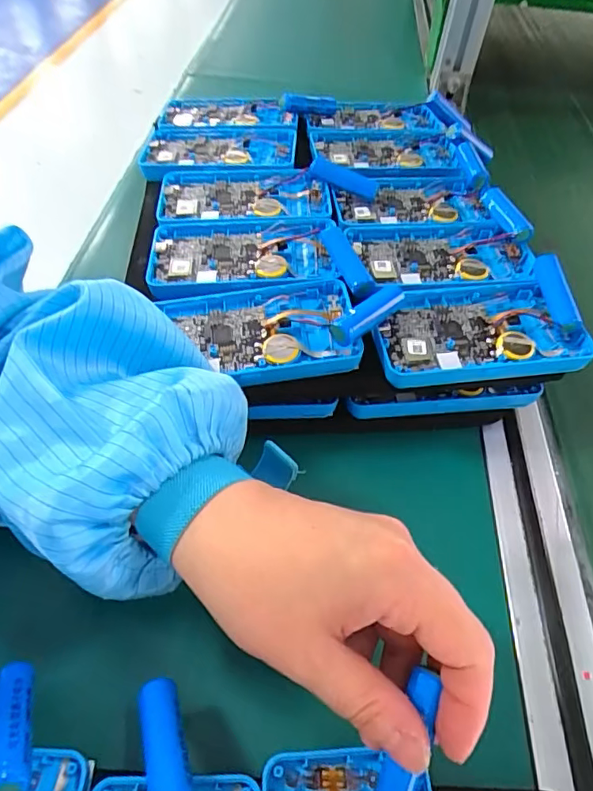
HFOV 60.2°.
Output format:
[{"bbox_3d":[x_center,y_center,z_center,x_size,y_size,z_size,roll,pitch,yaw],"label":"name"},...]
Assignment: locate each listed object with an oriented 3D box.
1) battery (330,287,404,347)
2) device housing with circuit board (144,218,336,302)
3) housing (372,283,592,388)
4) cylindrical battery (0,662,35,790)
[{"bbox_3d":[0.041,-0.044,0.286,0.013,0.017,0.053,37,59,23],"label":"battery"},{"bbox_3d":[-0.035,-0.091,0.325,0.115,0.024,0.069,-1,52,-4],"label":"device housing with circuit board"},{"bbox_3d":[0.103,-0.038,0.297,0.120,0.015,0.063,-5,57,-8],"label":"housing"},{"bbox_3d":[-0.104,0.121,0.189,0.013,0.011,0.051,-18,31,-17],"label":"cylindrical battery"}]

